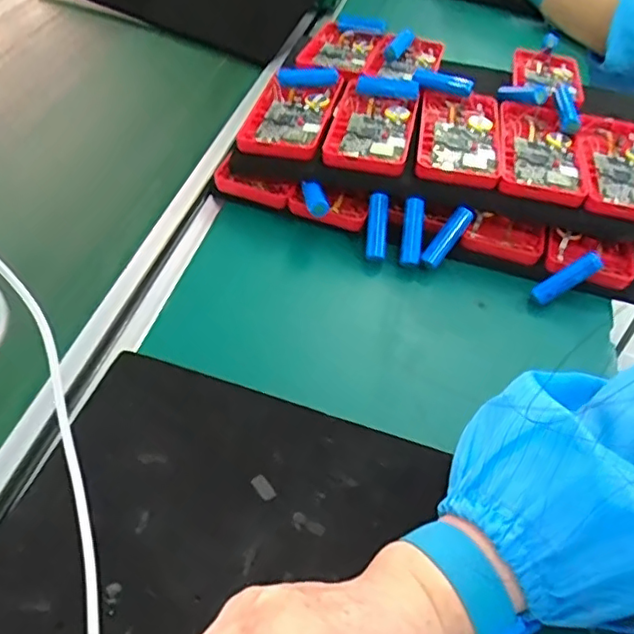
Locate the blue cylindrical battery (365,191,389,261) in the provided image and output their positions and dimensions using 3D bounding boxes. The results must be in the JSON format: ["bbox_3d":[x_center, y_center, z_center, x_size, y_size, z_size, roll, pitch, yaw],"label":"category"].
[{"bbox_3d":[0.045,-0.068,0.454,0.014,0.014,0.050,4,93,1],"label":"blue cylindrical battery"}]

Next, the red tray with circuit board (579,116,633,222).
[{"bbox_3d":[0.234,-0.117,0.466,0.060,0.013,0.109,11,55,3],"label":"red tray with circuit board"}]

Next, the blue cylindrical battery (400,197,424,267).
[{"bbox_3d":[0.070,-0.062,0.447,0.013,0.016,0.050,5,85,2],"label":"blue cylindrical battery"}]

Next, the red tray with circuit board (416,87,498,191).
[{"bbox_3d":[0.110,-0.142,0.475,0.060,0.015,0.107,10,48,4],"label":"red tray with circuit board"}]

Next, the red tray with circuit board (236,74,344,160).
[{"bbox_3d":[-0.019,-0.162,0.488,0.062,0.015,0.098,15,49,8],"label":"red tray with circuit board"}]

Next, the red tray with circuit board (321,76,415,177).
[{"bbox_3d":[0.044,-0.150,0.478,0.062,0.014,0.102,14,48,7],"label":"red tray with circuit board"}]

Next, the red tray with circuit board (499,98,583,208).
[{"bbox_3d":[0.172,-0.131,0.472,0.060,0.012,0.113,11,55,3],"label":"red tray with circuit board"}]

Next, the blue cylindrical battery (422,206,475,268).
[{"bbox_3d":[0.097,-0.058,0.450,0.013,0.013,0.049,39,93,27],"label":"blue cylindrical battery"}]

